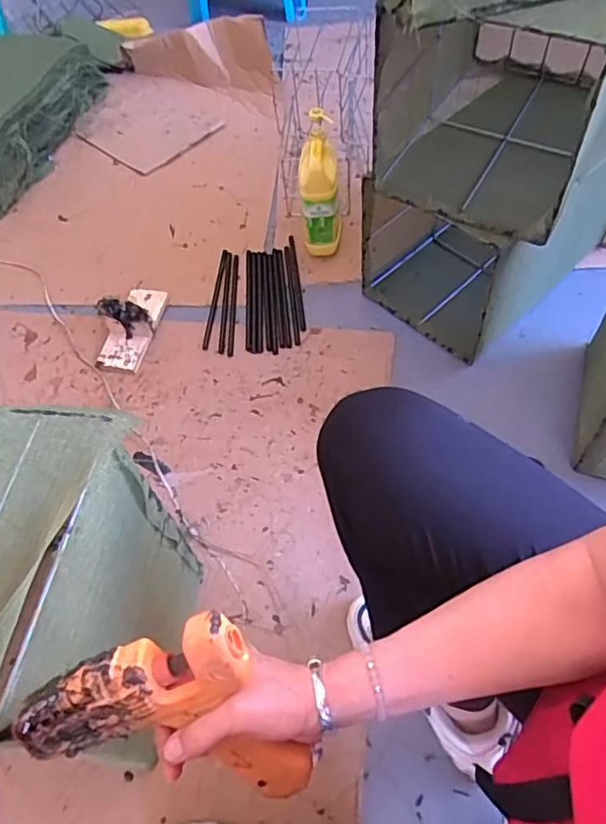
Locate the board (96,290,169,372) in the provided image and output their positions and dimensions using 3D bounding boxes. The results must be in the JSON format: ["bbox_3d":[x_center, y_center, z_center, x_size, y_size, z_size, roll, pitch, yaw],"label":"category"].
[{"bbox_3d":[-0.337,-0.181,1.119,0.102,0.068,0.187,4,58,7],"label":"board"}]

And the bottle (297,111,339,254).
[{"bbox_3d":[0.031,-0.448,1.175,0.074,0.239,0.151,-5,56,2],"label":"bottle"}]

